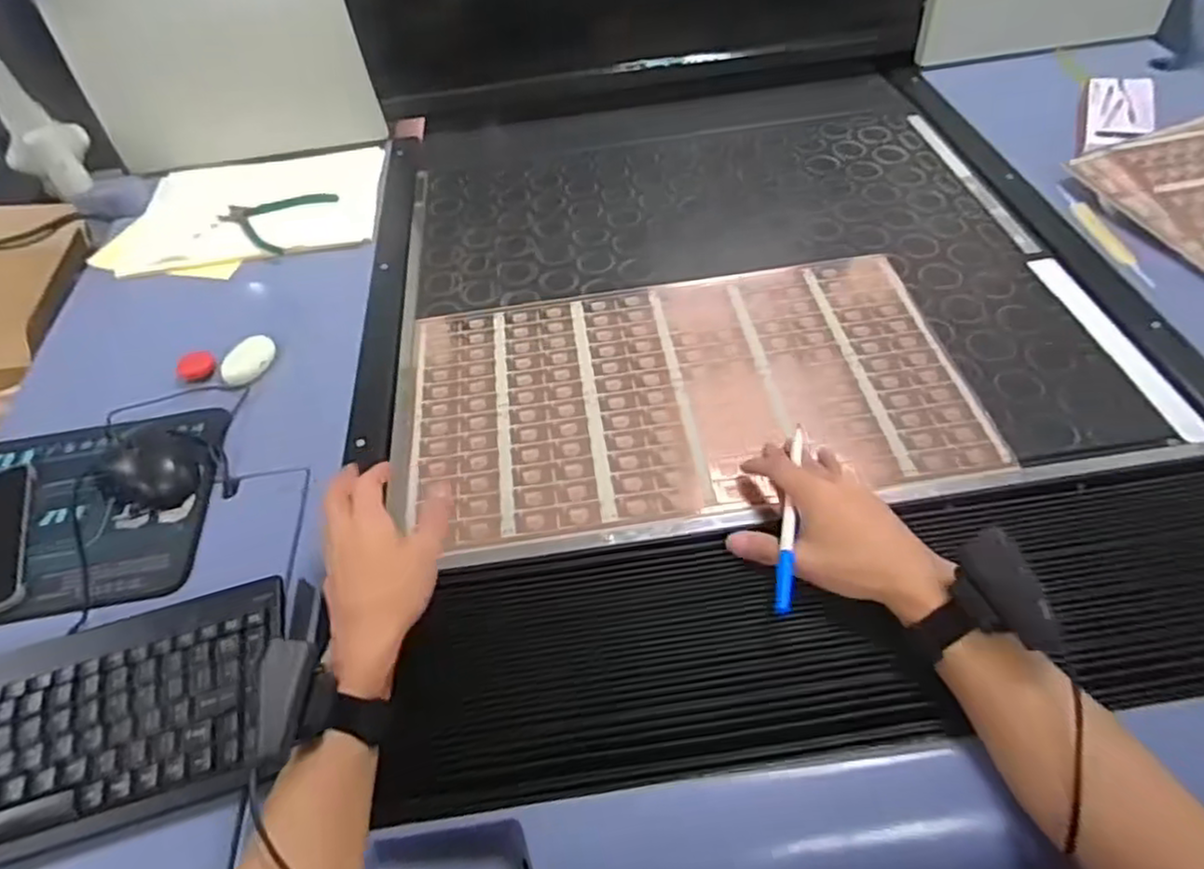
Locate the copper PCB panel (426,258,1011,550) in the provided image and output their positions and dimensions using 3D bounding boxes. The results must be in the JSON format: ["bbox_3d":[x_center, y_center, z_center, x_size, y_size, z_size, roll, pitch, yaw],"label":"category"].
[{"bbox_3d":[0.074,-0.049,0.670,0.501,0.008,0.294,-9,50,-2],"label":"copper PCB panel"}]

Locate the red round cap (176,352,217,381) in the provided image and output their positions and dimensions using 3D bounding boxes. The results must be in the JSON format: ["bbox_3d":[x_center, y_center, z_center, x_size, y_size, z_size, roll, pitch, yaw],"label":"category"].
[{"bbox_3d":[-0.448,-0.076,0.774,0.039,0.015,0.039,-3,50,3],"label":"red round cap"}]

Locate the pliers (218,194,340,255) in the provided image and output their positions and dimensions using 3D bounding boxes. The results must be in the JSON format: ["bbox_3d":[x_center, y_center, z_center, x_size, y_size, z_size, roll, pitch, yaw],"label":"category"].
[{"bbox_3d":[-0.427,-0.283,0.908,0.127,0.007,0.130,14,53,17],"label":"pliers"}]

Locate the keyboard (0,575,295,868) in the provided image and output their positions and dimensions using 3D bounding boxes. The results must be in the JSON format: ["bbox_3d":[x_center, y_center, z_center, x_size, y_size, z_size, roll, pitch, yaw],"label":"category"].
[{"bbox_3d":[-0.367,0.203,0.488,0.282,0.030,0.153,-16,50,-8],"label":"keyboard"}]

